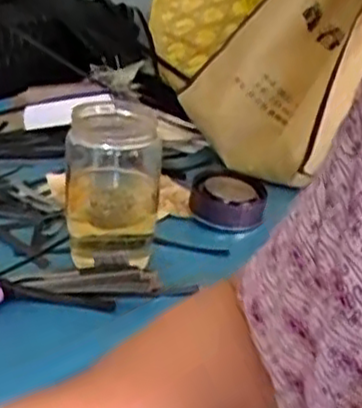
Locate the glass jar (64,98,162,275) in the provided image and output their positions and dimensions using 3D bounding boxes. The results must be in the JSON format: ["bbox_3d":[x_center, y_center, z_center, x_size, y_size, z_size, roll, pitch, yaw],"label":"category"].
[{"bbox_3d":[-0.058,-0.013,0.621,0.075,0.136,0.072,3,21,-8],"label":"glass jar"}]

